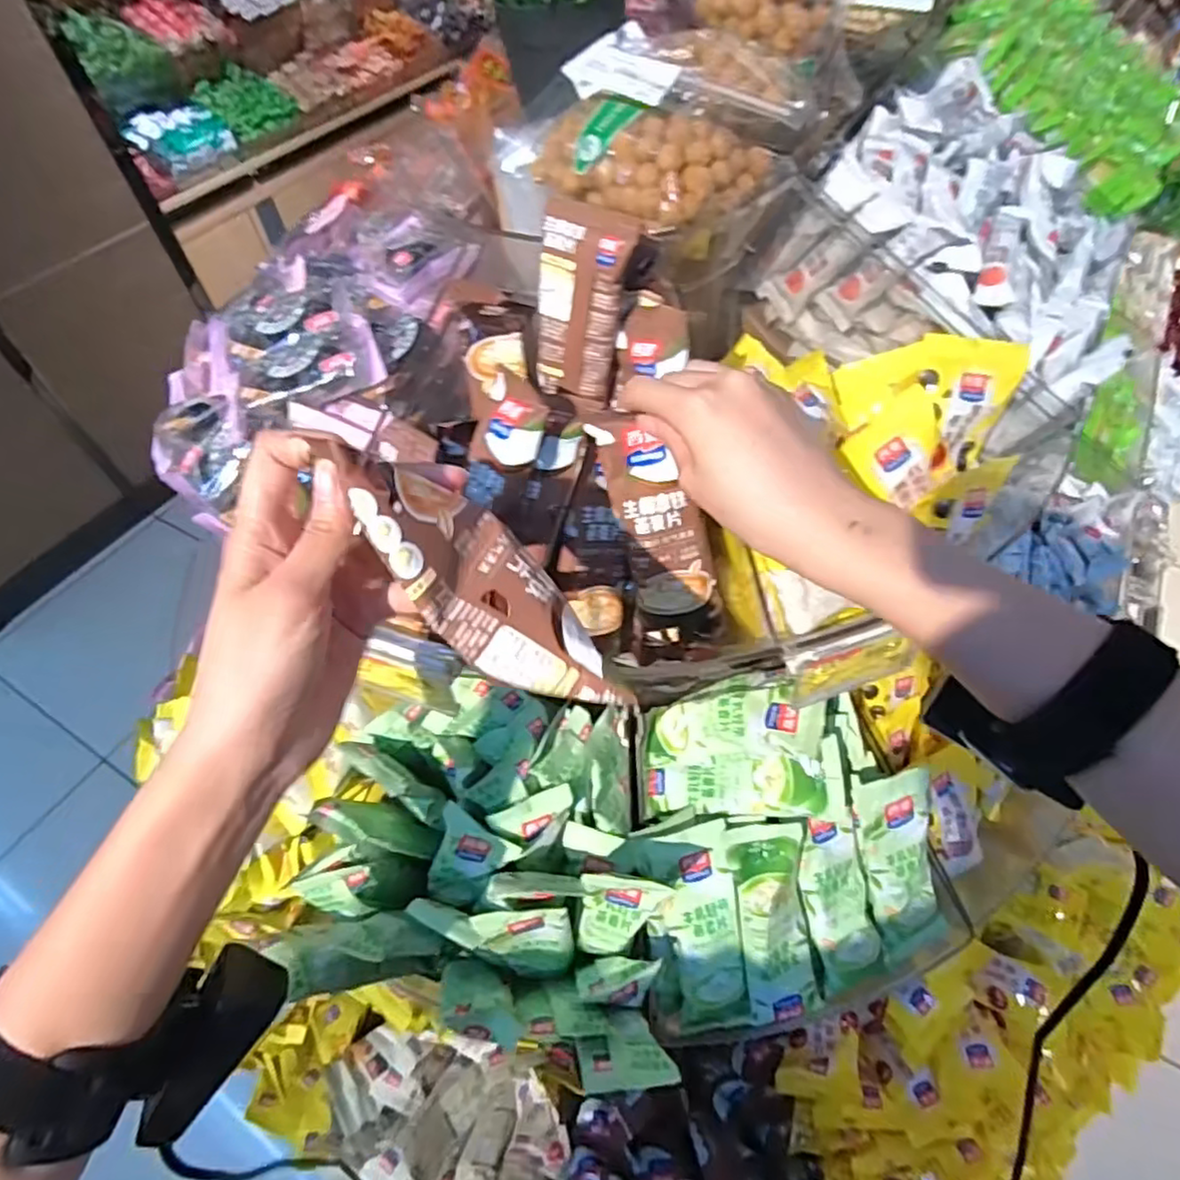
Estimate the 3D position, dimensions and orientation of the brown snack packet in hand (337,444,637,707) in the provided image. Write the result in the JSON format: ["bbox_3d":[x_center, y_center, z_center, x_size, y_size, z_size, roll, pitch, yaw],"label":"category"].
[{"bbox_3d":[-0.035,-0.001,0.237,0.117,0.026,0.047,45,62,-8],"label":"brown snack packet in hand"}]

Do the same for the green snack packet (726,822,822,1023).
[{"bbox_3d":[0.132,0.235,0.467,0.051,0.024,0.140,-9,95,-2],"label":"green snack packet"}]

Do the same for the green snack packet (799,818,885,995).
[{"bbox_3d":[0.181,0.229,0.484,0.051,0.014,0.121,-11,88,-4],"label":"green snack packet"}]

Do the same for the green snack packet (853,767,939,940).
[{"bbox_3d":[0.225,0.196,0.483,0.057,0.136,0.014,-16,18,-8],"label":"green snack packet"}]

